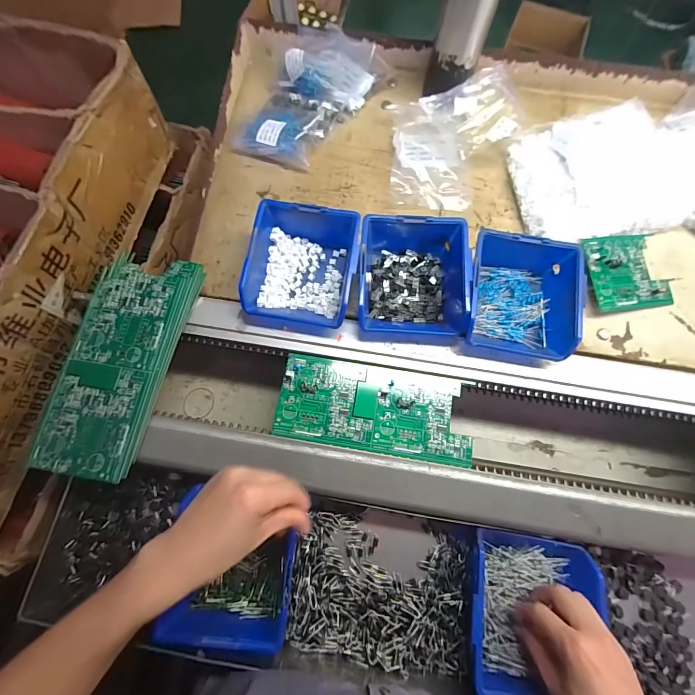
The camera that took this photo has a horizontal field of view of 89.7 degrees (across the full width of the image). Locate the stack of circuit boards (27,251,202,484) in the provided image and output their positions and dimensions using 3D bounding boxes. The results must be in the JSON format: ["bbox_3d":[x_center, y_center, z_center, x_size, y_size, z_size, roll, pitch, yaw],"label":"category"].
[{"bbox_3d":[-0.244,0.011,0.376,0.099,0.023,0.239,11,72,2],"label":"stack of circuit boards"}]

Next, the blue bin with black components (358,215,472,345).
[{"bbox_3d":[0.074,-0.084,0.406,0.118,0.061,0.148,3,72,0],"label":"blue bin with black components"}]

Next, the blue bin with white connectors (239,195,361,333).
[{"bbox_3d":[-0.051,-0.093,0.409,0.117,0.065,0.134,10,72,2],"label":"blue bin with white connectors"}]

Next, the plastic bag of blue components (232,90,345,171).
[{"bbox_3d":[-0.085,-0.304,0.481,0.109,0.035,0.112,25,73,7],"label":"plastic bag of blue components"}]

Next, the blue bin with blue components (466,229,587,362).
[{"bbox_3d":[0.196,-0.056,0.405,0.123,0.062,0.135,14,72,3],"label":"blue bin with blue components"}]

